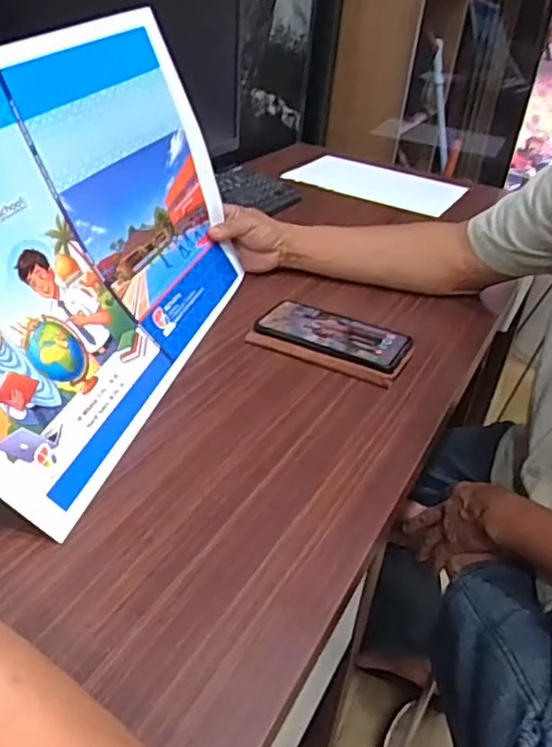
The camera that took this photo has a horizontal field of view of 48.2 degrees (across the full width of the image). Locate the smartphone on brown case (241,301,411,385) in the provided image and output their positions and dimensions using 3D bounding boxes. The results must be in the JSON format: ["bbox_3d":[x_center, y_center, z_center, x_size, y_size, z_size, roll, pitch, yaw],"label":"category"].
[{"bbox_3d":[0.062,-0.037,0.678,0.163,0.019,0.088,20,36,18],"label":"smartphone on brown case"}]

